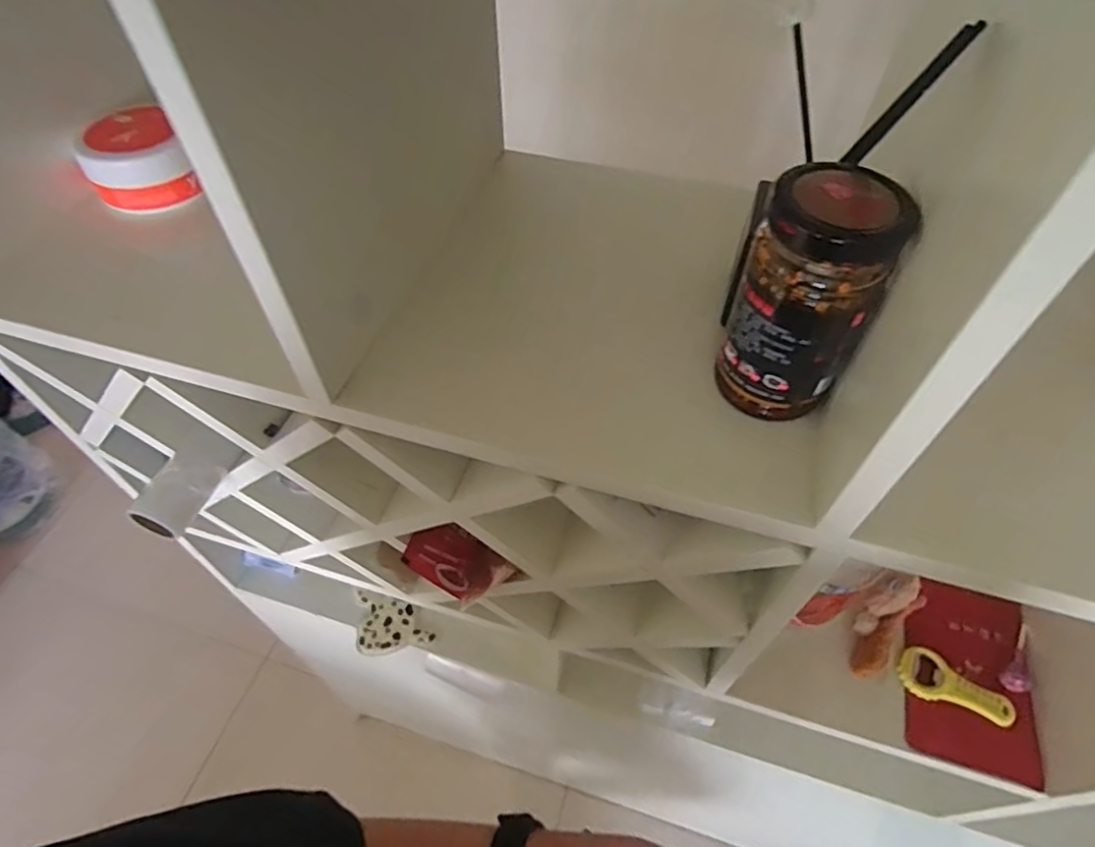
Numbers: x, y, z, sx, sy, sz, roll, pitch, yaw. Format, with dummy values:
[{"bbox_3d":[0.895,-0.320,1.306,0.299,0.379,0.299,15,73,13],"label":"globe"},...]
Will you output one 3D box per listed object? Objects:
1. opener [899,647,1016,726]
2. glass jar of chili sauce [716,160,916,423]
[{"bbox_3d":[0.383,0.247,0.574,0.098,0.007,0.045,22,57,16],"label":"opener"},{"bbox_3d":[0.136,-0.062,0.327,0.064,0.127,0.060,23,57,17],"label":"glass jar of chili sauce"}]

